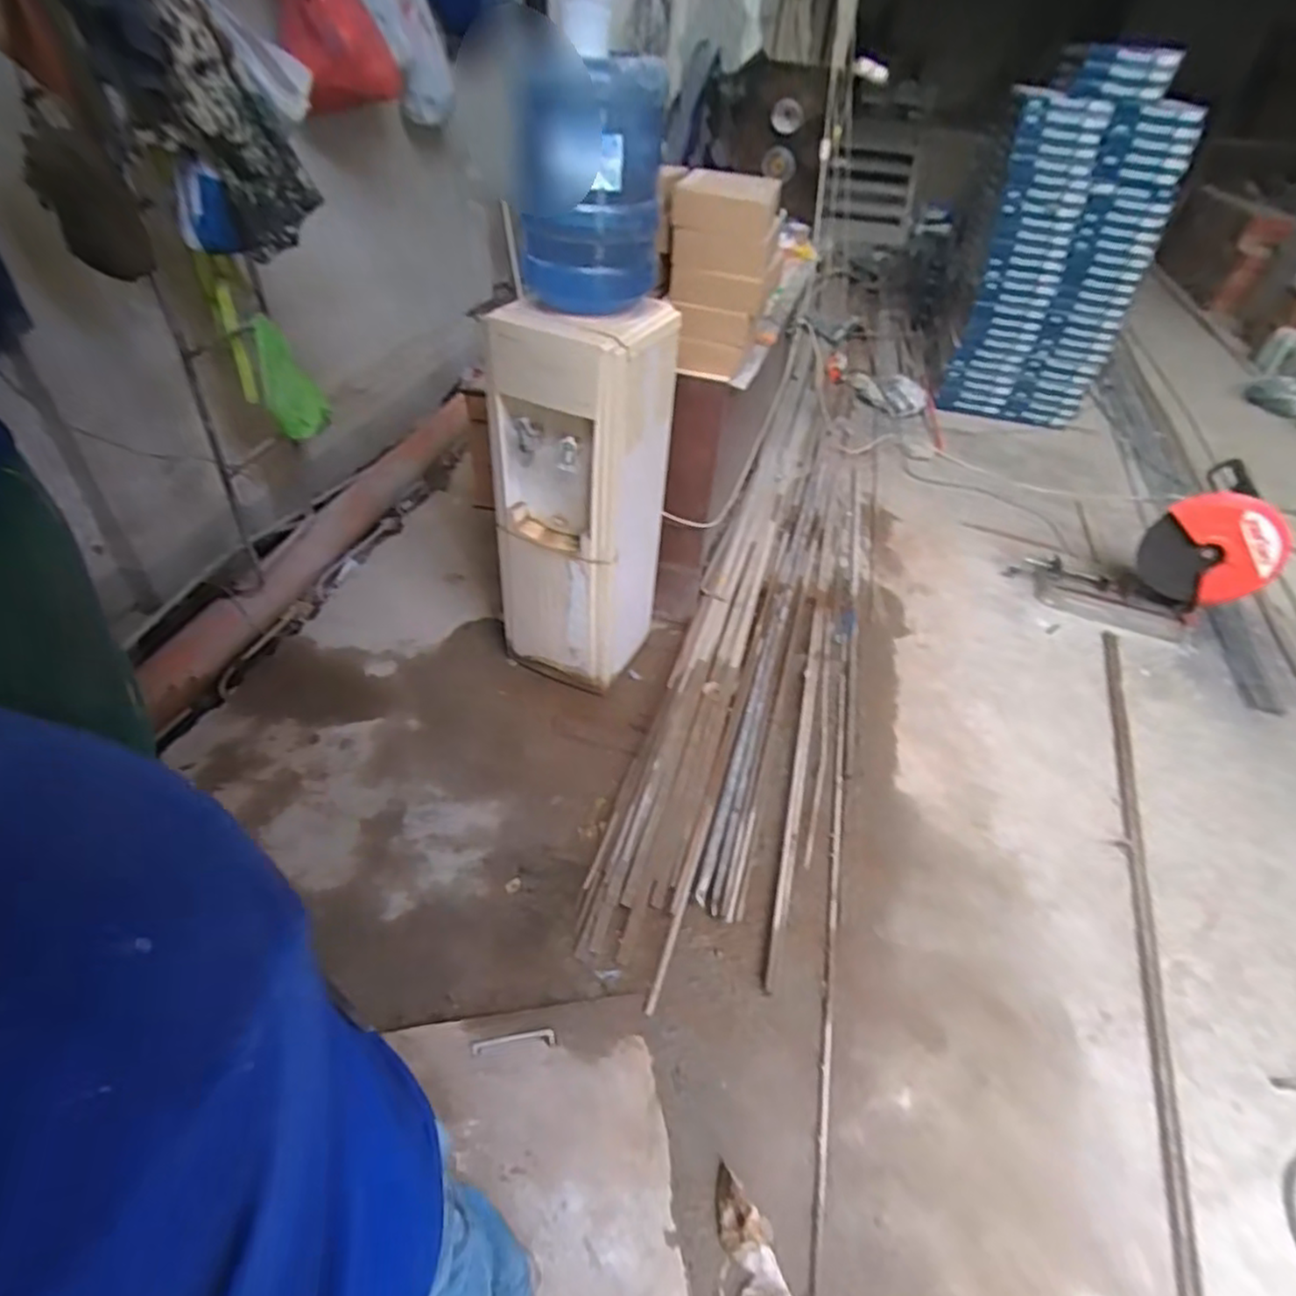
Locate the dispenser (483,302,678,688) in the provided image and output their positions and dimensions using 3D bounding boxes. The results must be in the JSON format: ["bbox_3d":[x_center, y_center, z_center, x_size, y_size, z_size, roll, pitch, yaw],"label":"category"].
[{"bbox_3d":[-0.161,-0.362,1.715,0.325,0.897,0.331,24,47,20],"label":"dispenser"}]

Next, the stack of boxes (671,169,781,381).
[{"bbox_3d":[0.171,-0.875,1.643,0.218,0.370,0.241,9,43,5],"label":"stack of boxes"}]

